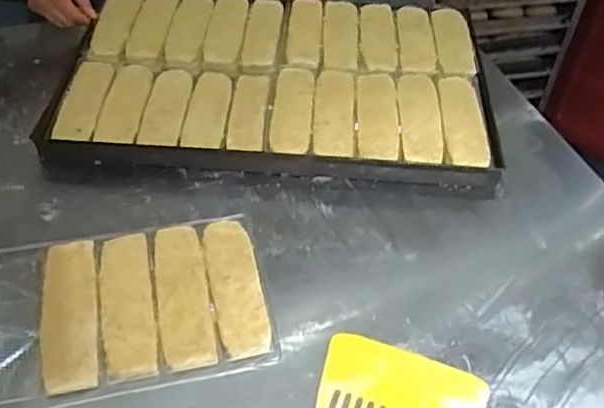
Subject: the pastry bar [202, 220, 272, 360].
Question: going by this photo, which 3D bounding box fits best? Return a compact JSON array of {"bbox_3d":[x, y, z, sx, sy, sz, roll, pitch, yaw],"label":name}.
[{"bbox_3d":[-0.077,0.090,0.731,0.056,0.029,0.185,-9,48,-10],"label":"pastry bar"}]

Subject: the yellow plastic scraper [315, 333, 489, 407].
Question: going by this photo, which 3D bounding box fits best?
[{"bbox_3d":[0.097,0.197,0.645,0.159,0.009,0.116,16,54,11],"label":"yellow plastic scraper"}]

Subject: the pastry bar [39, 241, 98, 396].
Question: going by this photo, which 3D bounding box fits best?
[{"bbox_3d":[-0.254,0.120,0.702,0.057,0.020,0.189,-9,48,-10],"label":"pastry bar"}]

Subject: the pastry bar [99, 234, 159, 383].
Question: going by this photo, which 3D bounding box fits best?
[{"bbox_3d":[-0.194,0.112,0.714,0.056,0.017,0.188,-9,48,-10],"label":"pastry bar"}]

